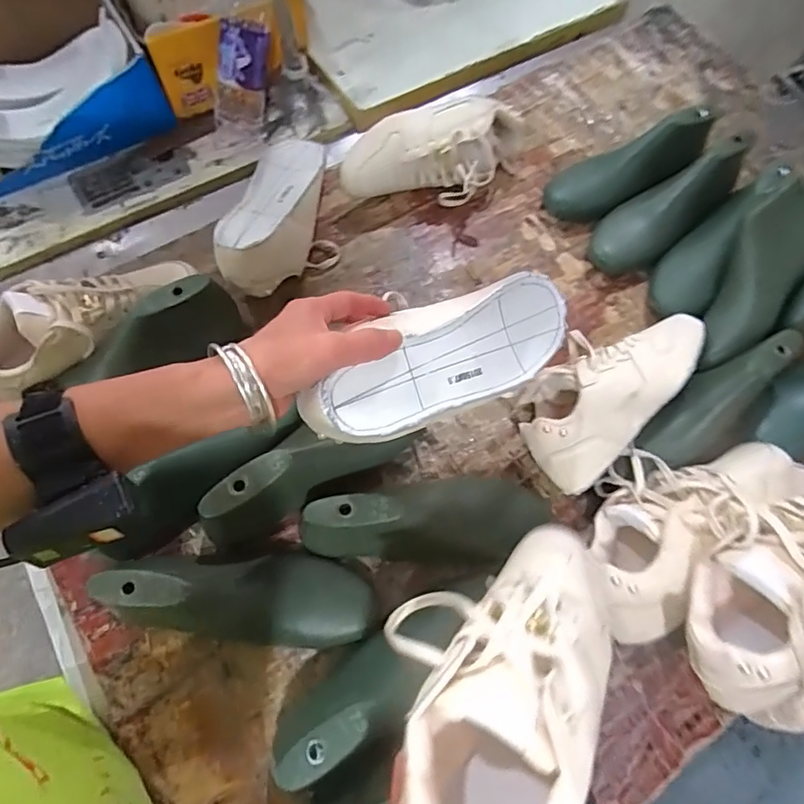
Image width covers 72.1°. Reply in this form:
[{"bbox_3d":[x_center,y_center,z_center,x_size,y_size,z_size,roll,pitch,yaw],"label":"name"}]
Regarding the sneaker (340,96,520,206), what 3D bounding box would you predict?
[{"bbox_3d":[0.043,-0.327,0.736,0.243,0.097,0.102,-6,66,-4],"label":"sneaker"}]

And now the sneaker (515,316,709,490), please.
[{"bbox_3d":[0.224,-0.020,0.603,0.120,0.100,0.239,43,71,16],"label":"sneaker"}]

